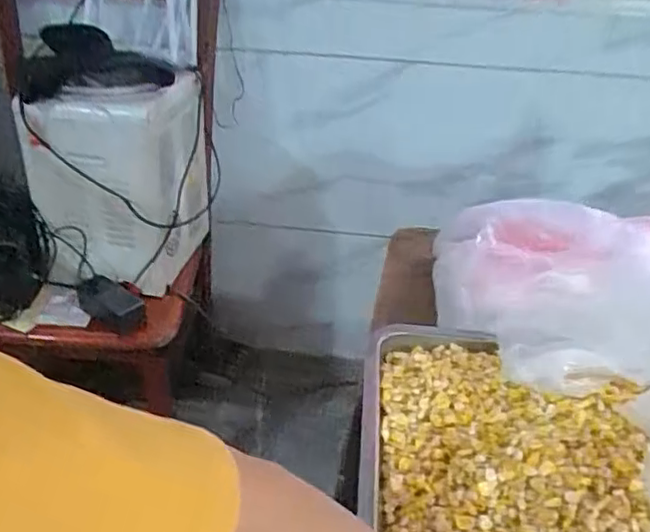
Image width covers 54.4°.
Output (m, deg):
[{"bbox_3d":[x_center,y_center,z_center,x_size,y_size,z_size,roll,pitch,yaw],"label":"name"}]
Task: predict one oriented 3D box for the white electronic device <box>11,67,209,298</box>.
[{"bbox_3d":[-0.348,-0.153,1.075,0.246,0.336,0.224,5,33,4],"label":"white electronic device"}]

